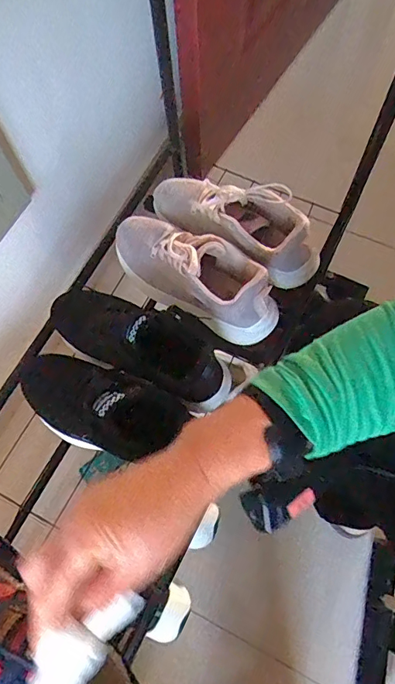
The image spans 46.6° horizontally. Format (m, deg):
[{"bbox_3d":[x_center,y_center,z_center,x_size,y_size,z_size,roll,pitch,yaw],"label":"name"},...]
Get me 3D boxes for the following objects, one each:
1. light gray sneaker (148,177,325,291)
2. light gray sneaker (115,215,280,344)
[{"bbox_3d":[0.050,-0.169,0.620,0.252,0.084,0.093,29,73,12],"label":"light gray sneaker"},{"bbox_3d":[-0.008,-0.096,0.595,0.250,0.092,0.088,33,74,13],"label":"light gray sneaker"}]

